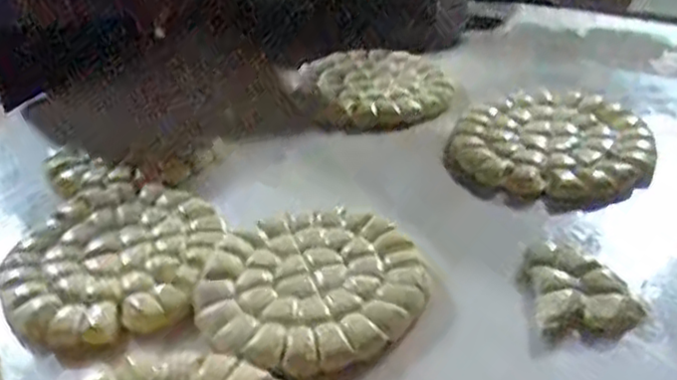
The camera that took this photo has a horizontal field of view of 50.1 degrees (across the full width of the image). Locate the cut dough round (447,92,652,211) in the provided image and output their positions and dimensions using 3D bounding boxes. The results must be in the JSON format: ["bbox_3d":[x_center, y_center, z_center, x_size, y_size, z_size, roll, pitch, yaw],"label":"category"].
[{"bbox_3d":[0.331,-0.070,1.096,0.279,0.054,0.290,0,34,0],"label":"cut dough round"}]

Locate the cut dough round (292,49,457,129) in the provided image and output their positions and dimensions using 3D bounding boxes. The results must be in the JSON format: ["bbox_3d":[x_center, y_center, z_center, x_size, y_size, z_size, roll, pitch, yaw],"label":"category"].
[{"bbox_3d":[0.060,-0.189,1.251,0.242,0.039,0.307,-22,40,-30],"label":"cut dough round"}]

